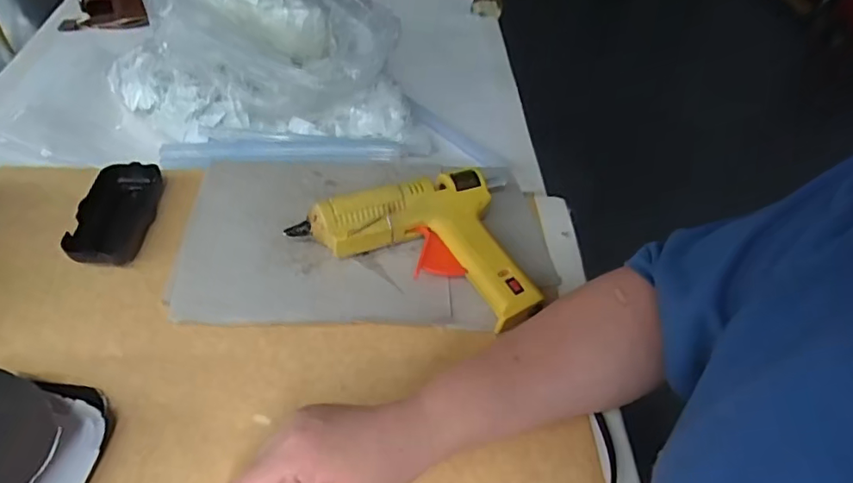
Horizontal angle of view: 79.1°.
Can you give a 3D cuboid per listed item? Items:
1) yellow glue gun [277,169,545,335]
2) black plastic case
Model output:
[{"bbox_3d":[0.011,-0.016,0.453,0.207,0.040,0.137,21,51,15],"label":"yellow glue gun"},{"bbox_3d":[-0.269,-0.024,0.449,0.046,0.027,0.109,-1,48,-4],"label":"black plastic case"}]

